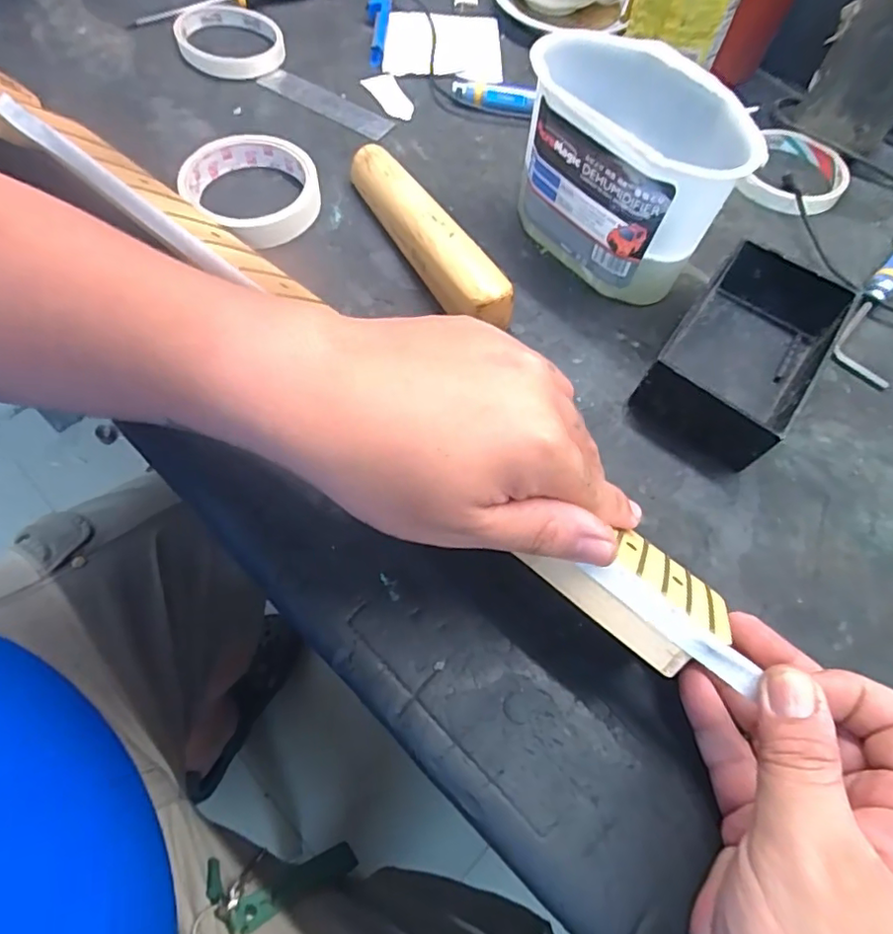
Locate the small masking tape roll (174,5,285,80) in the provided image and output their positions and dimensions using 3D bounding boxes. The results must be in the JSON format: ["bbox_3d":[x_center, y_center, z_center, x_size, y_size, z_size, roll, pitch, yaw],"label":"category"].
[{"bbox_3d":[-0.176,-0.346,0.463,0.079,0.015,0.089,-17,66,-11],"label":"small masking tape roll"}]

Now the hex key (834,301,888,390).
[{"bbox_3d":[0.273,-0.079,0.364,0.038,0.009,0.054,34,67,13],"label":"hex key"}]

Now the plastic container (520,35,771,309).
[{"bbox_3d":[0.107,-0.180,0.351,0.080,0.104,0.138,-40,73,-20],"label":"plastic container"}]

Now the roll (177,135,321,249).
[{"bbox_3d":[-0.130,-0.189,0.386,0.083,0.022,0.086,1,64,-3],"label":"roll"}]

